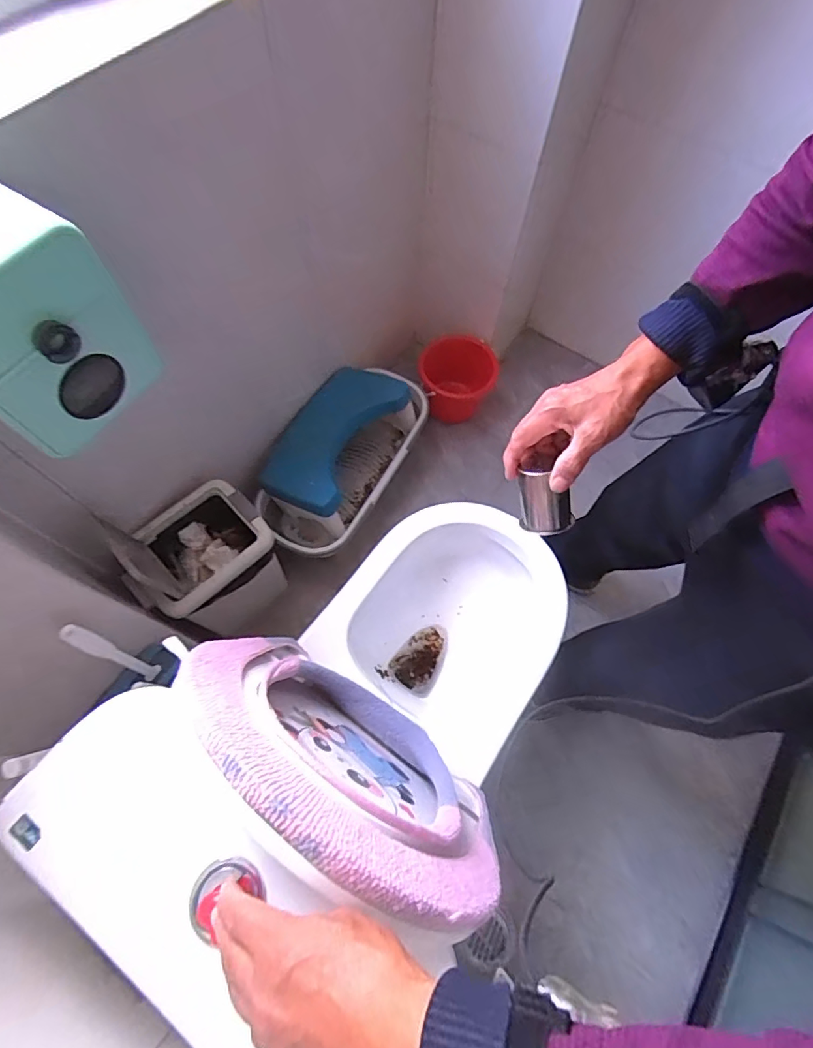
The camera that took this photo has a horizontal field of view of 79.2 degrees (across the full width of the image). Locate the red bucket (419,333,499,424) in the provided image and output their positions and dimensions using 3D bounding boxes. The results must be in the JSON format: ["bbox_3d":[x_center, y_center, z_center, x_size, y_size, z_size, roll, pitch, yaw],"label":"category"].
[{"bbox_3d":[0.153,-0.398,1.362,0.220,0.158,0.181,-9,67,-7],"label":"red bucket"}]

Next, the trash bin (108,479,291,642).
[{"bbox_3d":[-0.399,0.092,1.048,0.248,0.324,0.198,-35,72,-16],"label":"trash bin"}]

